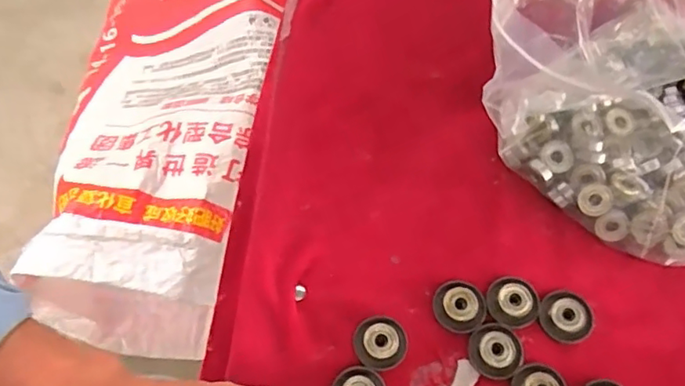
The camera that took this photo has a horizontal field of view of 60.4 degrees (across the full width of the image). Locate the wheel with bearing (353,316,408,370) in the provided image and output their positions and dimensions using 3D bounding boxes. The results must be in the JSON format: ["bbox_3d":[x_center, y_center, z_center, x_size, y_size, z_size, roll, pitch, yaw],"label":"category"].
[{"bbox_3d":[0.024,0.093,0.367,0.033,0.012,0.032,-1,65,1],"label":"wheel with bearing"}]

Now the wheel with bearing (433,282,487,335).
[{"bbox_3d":[0.075,0.072,0.377,0.032,0.012,0.033,-1,65,1],"label":"wheel with bearing"}]

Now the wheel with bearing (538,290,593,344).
[{"bbox_3d":[0.136,0.075,0.357,0.031,0.007,0.030,-1,65,1],"label":"wheel with bearing"}]

